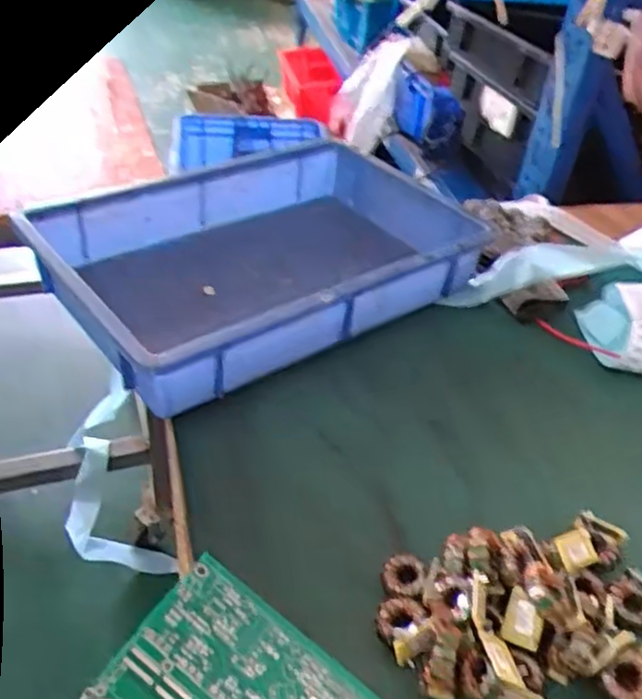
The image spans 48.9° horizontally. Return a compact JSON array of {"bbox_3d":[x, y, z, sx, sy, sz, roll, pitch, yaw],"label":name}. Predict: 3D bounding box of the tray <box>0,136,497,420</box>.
[{"bbox_3d":[-0.050,-0.098,0.761,0.459,0.104,0.274,-25,48,-33],"label":"tray"}]

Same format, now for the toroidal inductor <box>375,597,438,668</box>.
[{"bbox_3d":[0.055,0.185,0.472,0.031,0.025,0.041,-5,41,-14],"label":"toroidal inductor"}]

